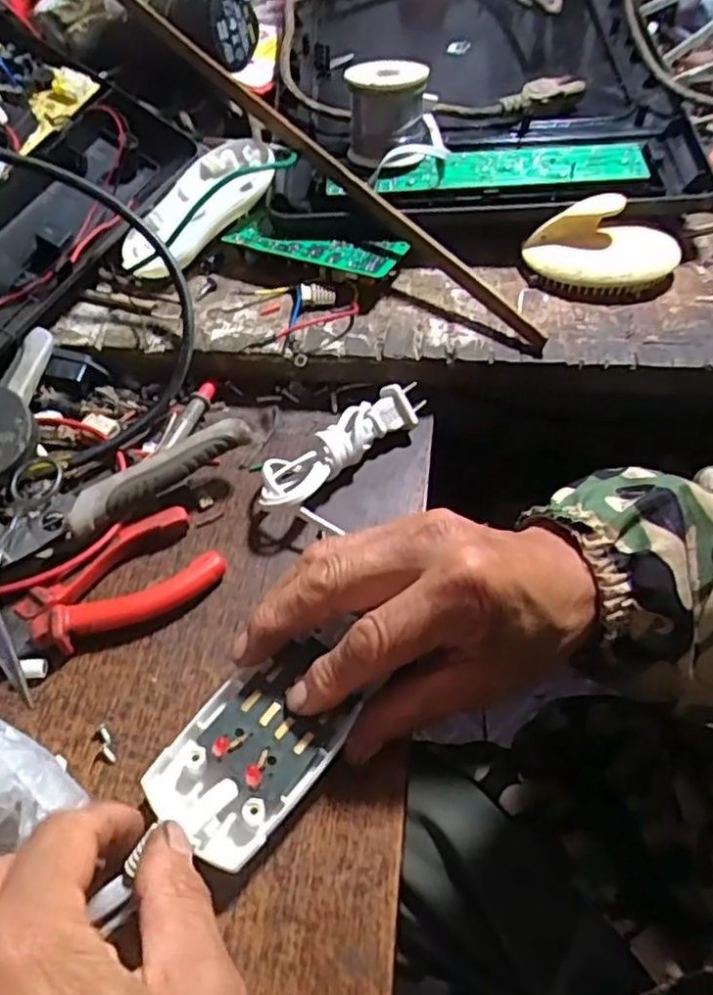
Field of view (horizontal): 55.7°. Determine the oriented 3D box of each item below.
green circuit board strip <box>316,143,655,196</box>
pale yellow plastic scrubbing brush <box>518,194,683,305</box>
[{"bbox_3d":[0.087,-0.223,0.450,0.205,0.013,0.054,-3,53,0],"label":"green circuit board strip"},{"bbox_3d":[0.151,-0.154,0.413,0.092,0.038,0.062,15,55,13],"label":"pale yellow plastic scrubbing brush"}]

